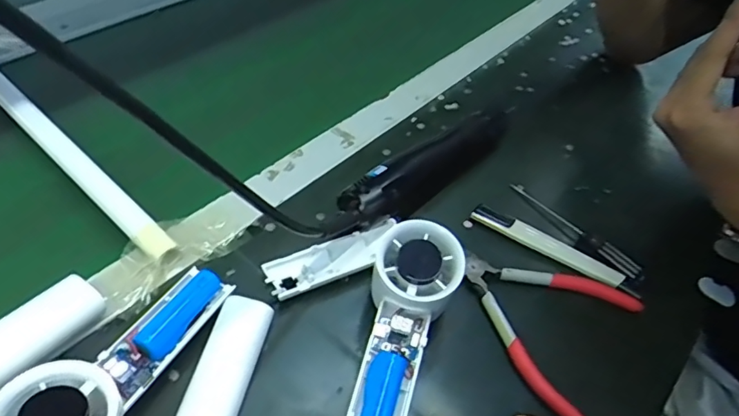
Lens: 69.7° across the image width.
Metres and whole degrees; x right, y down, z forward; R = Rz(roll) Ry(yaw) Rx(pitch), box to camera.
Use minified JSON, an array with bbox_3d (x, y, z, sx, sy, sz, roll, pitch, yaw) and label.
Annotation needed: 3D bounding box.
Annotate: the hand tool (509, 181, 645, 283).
[{"bbox_3d":[0.173,0.018,0.449,0.013,0.015,0.128,-26,49,-31],"label":"hand tool"}]

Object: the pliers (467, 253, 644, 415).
[{"bbox_3d":[0.123,0.074,0.385,0.118,0.024,0.119,33,52,21],"label":"pliers"}]

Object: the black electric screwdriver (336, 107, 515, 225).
[{"bbox_3d":[0.063,-0.045,0.456,0.214,0.033,0.034,-33,59,-31],"label":"black electric screwdriver"}]

